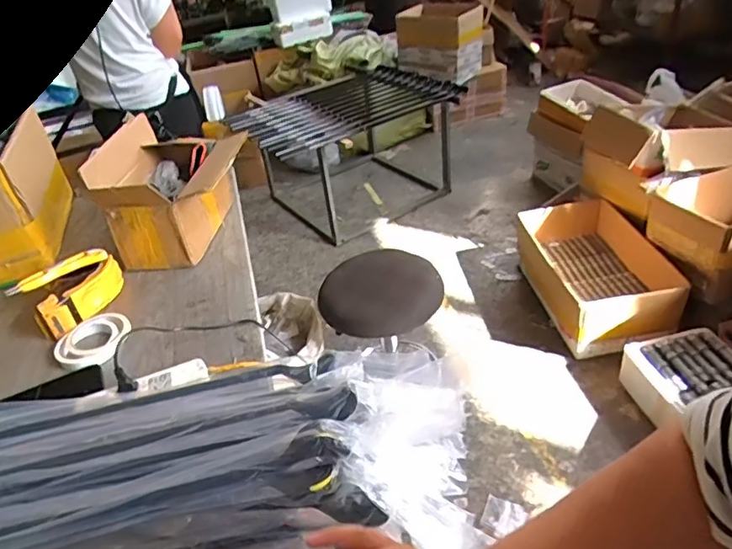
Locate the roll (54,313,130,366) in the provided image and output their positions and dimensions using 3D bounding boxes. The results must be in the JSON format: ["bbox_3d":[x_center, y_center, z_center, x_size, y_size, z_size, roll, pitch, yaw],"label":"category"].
[{"bbox_3d":[-0.421,0.096,0.831,0.100,0.025,0.097,-5,37,4],"label":"roll"}]

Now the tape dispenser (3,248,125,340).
[{"bbox_3d":[-0.480,0.028,0.896,0.153,0.070,0.112,-32,43,-29],"label":"tape dispenser"}]

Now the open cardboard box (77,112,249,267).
[{"bbox_3d":[-0.347,-0.155,1.030,0.222,0.208,0.278,-4,37,5],"label":"open cardboard box"}]

